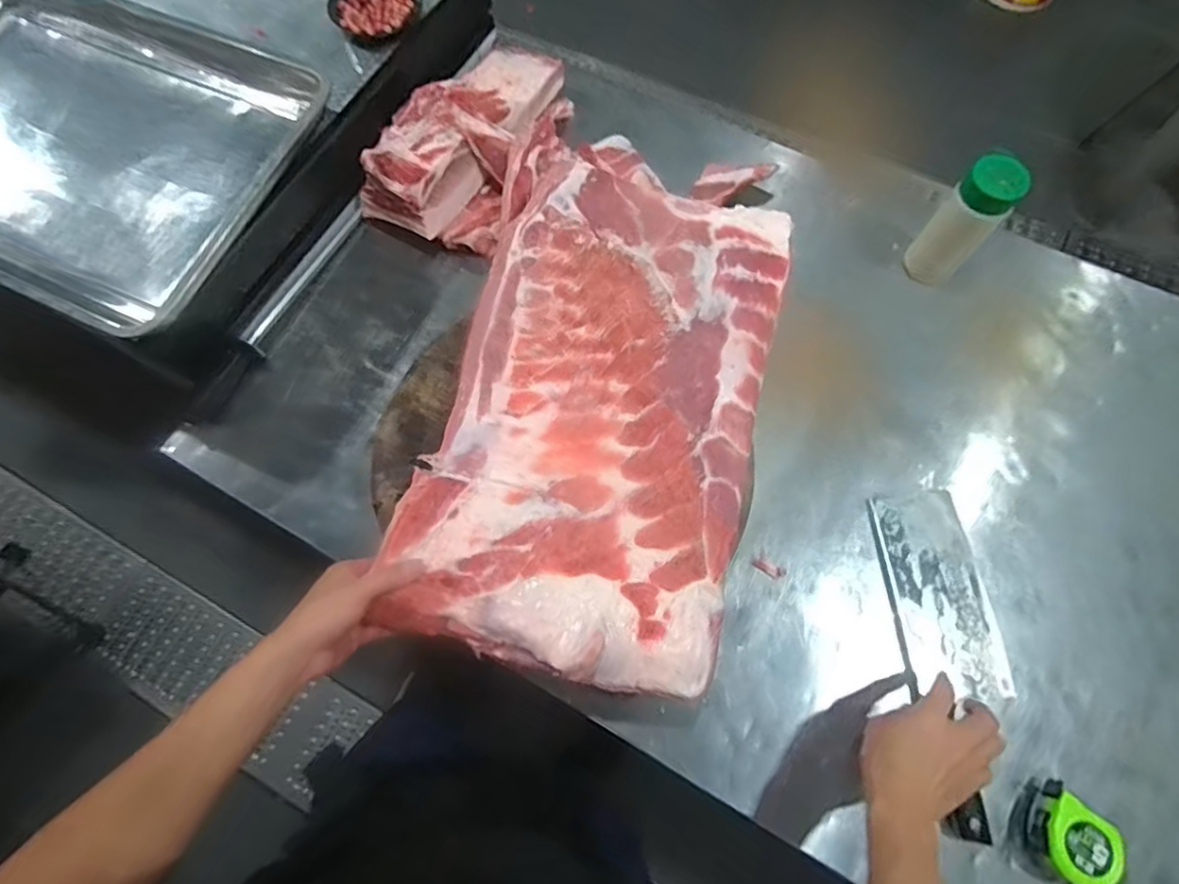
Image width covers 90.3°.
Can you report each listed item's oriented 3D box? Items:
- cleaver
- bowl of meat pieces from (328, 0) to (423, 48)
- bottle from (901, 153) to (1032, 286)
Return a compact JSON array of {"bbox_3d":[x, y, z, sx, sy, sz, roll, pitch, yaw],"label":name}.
[{"bbox_3d":[0.374,0.211,0.606,0.103,0.015,0.329,-1,66,1],"label":"cleaver"},{"bbox_3d":[-0.291,-0.588,0.800,0.110,0.032,0.113,0,70,1],"label":"bowl of meat pieces"},{"bbox_3d":[0.436,-0.250,0.701,0.065,0.174,0.054,37,74,14],"label":"bottle"}]

